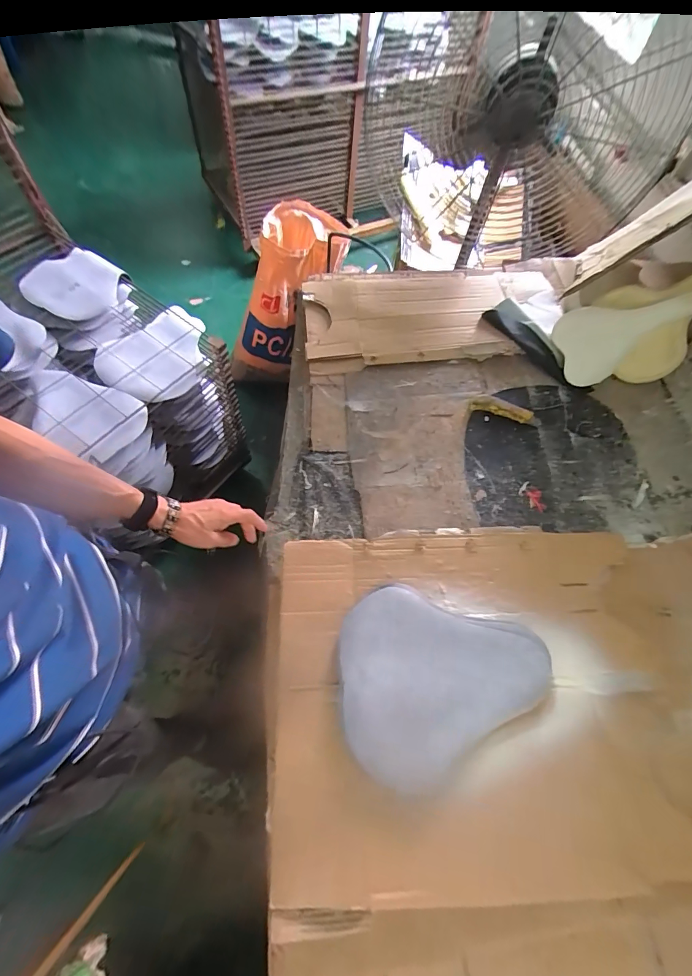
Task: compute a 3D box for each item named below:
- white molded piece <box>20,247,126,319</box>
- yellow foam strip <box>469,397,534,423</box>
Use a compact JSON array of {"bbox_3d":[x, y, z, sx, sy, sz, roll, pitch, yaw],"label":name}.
[{"bbox_3d":[-0.717,-0.540,1.041,0.224,0.061,0.272,-1,64,-6],"label":"white molded piece"},{"bbox_3d":[0.319,-0.162,0.804,0.123,0.009,0.035,16,86,2],"label":"yellow foam strip"}]

